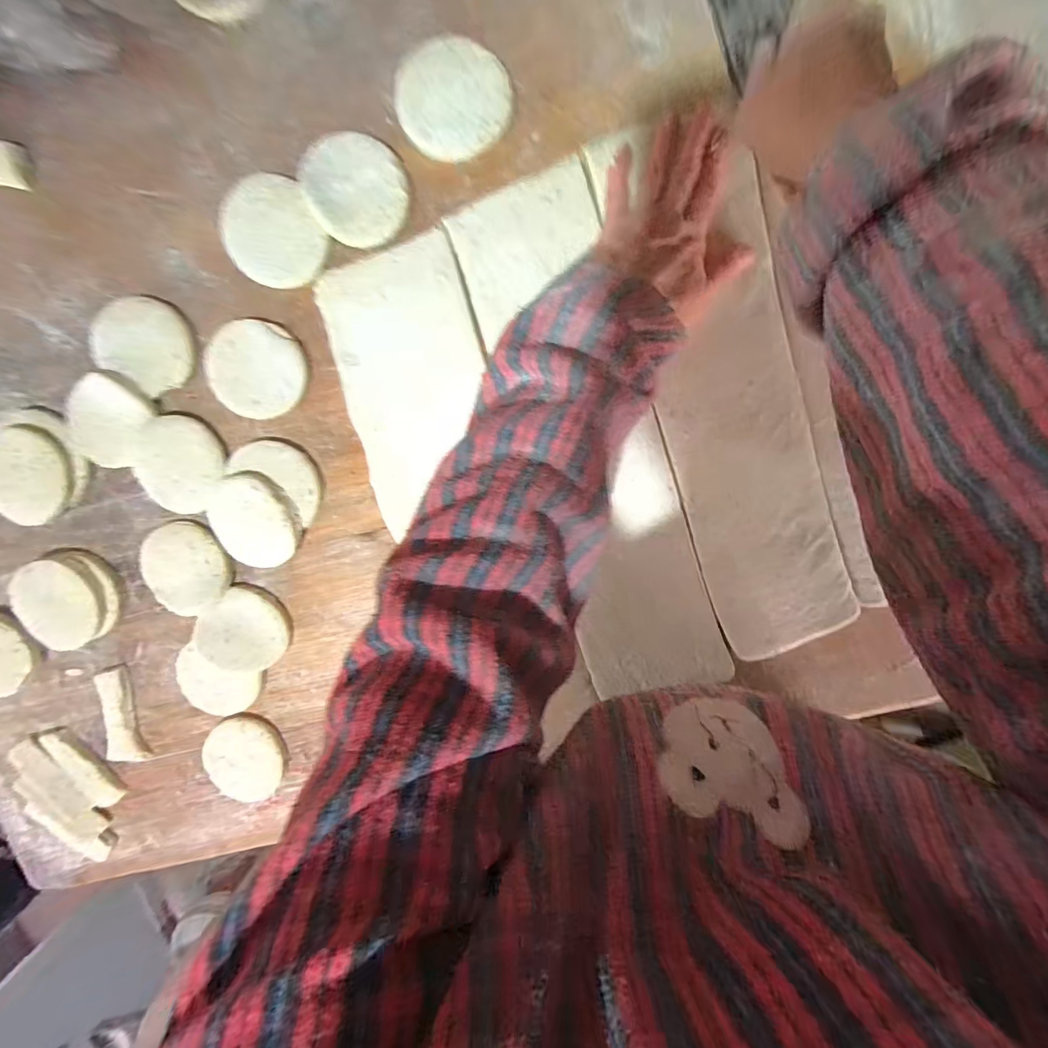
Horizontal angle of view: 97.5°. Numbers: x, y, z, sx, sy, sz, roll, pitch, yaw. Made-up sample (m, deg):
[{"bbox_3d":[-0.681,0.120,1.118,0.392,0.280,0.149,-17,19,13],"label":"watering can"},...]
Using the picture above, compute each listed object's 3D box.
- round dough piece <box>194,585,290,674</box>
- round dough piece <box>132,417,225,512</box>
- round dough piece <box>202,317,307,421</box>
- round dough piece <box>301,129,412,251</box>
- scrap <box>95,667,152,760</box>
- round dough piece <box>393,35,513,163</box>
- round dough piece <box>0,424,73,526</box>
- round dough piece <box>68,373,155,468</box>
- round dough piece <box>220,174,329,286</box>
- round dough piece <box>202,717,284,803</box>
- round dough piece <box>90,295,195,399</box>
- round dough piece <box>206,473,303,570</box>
[{"bbox_3d":[-0.243,0.096,0.401,0.070,0.017,0.068,0,99,2],"label":"round dough piece"},{"bbox_3d":[-0.283,-0.048,0.378,0.070,0.007,0.073,0,99,2],"label":"round dough piece"},{"bbox_3d":[-0.213,-0.121,0.362,0.075,0.010,0.071,0,99,2],"label":"round dough piece"},{"bbox_3d":[-0.123,-0.245,0.335,0.069,0.008,0.077,-37,96,7],"label":"round dough piece"},{"bbox_3d":[-0.377,0.181,0.429,0.032,0.007,0.093,-3,99,3],"label":"scrap"},{"bbox_3d":[-0.051,-0.300,0.327,0.077,0.010,0.074,0,99,2],"label":"round dough piece"},{"bbox_3d":[-0.409,-0.039,0.377,0.066,0.019,0.077,-8,99,3],"label":"round dough piece"},{"bbox_3d":[-0.339,-0.083,0.368,0.063,0.009,0.070,31,99,-3],"label":"round dough piece"},{"bbox_3d":[-0.189,-0.219,0.345,0.069,0.014,0.081,-30,97,6],"label":"round dough piece"},{"bbox_3d":[-0.261,0.221,0.433,0.069,0.013,0.083,-16,98,5],"label":"round dough piece"},{"bbox_3d":[-0.299,-0.143,0.362,0.077,0.012,0.065,32,99,-3],"label":"round dough piece"},{"bbox_3d":[-0.223,-0.001,0.376,0.075,0.015,0.073,0,99,2],"label":"round dough piece"}]

